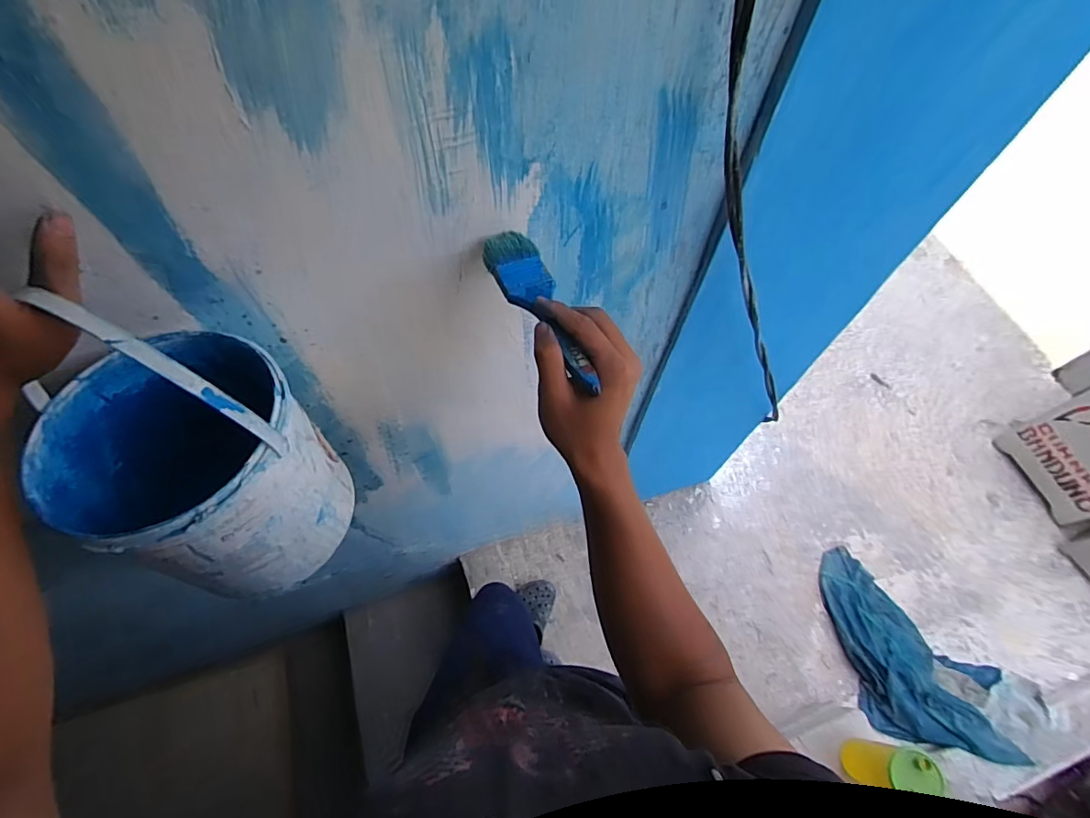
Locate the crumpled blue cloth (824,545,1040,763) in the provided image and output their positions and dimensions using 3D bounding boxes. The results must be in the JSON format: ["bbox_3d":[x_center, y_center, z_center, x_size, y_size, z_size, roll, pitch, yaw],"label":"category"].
[{"bbox_3d":[0.923,0.661,1.338,0.308,0.071,0.564,-39,71,-18],"label":"crumpled blue cloth"}]

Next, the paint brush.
[{"bbox_3d":[-0.003,-0.085,0.421,0.044,0.008,0.173,-23,64,-11],"label":"paint brush"}]

